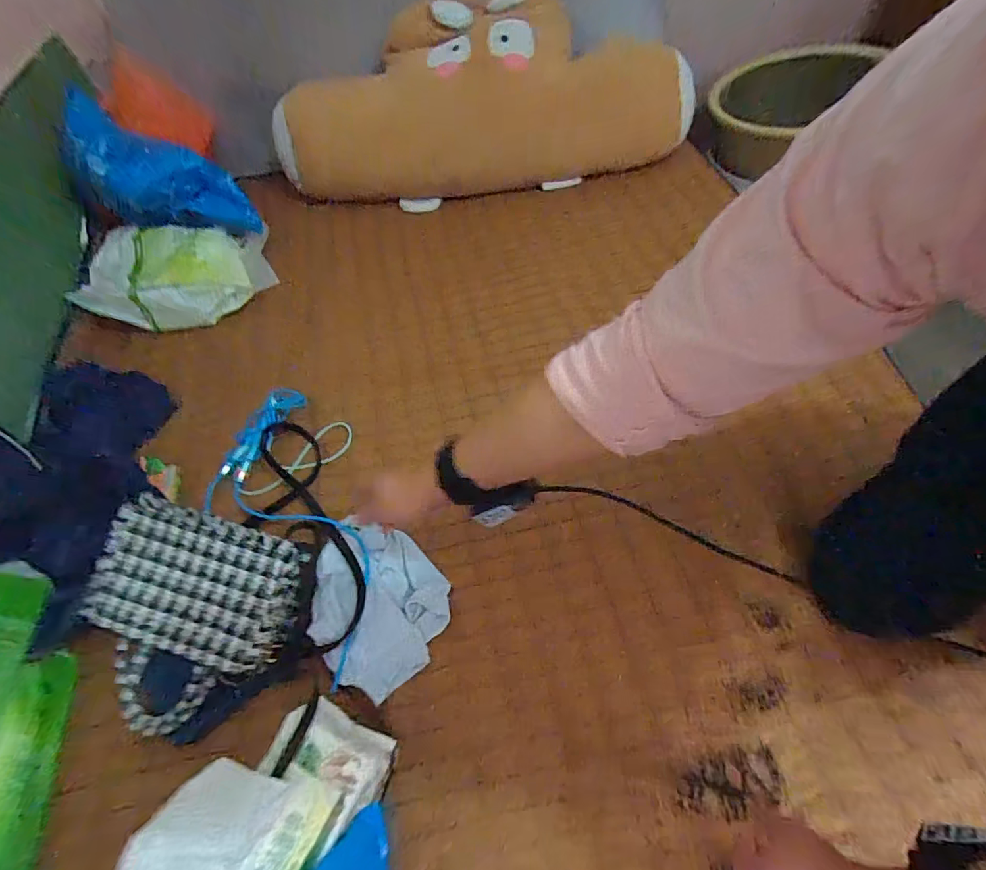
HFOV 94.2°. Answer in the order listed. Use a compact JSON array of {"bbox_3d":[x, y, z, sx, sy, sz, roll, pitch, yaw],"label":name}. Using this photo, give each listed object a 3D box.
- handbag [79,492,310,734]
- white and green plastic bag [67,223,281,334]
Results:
[{"bbox_3d":[-0.383,0.228,0.572,0.246,0.120,0.231,13,60,12],"label":"handbag"},{"bbox_3d":[-0.639,-0.339,0.955,0.337,0.106,0.233,-9,58,-2],"label":"white and green plastic bag"}]

